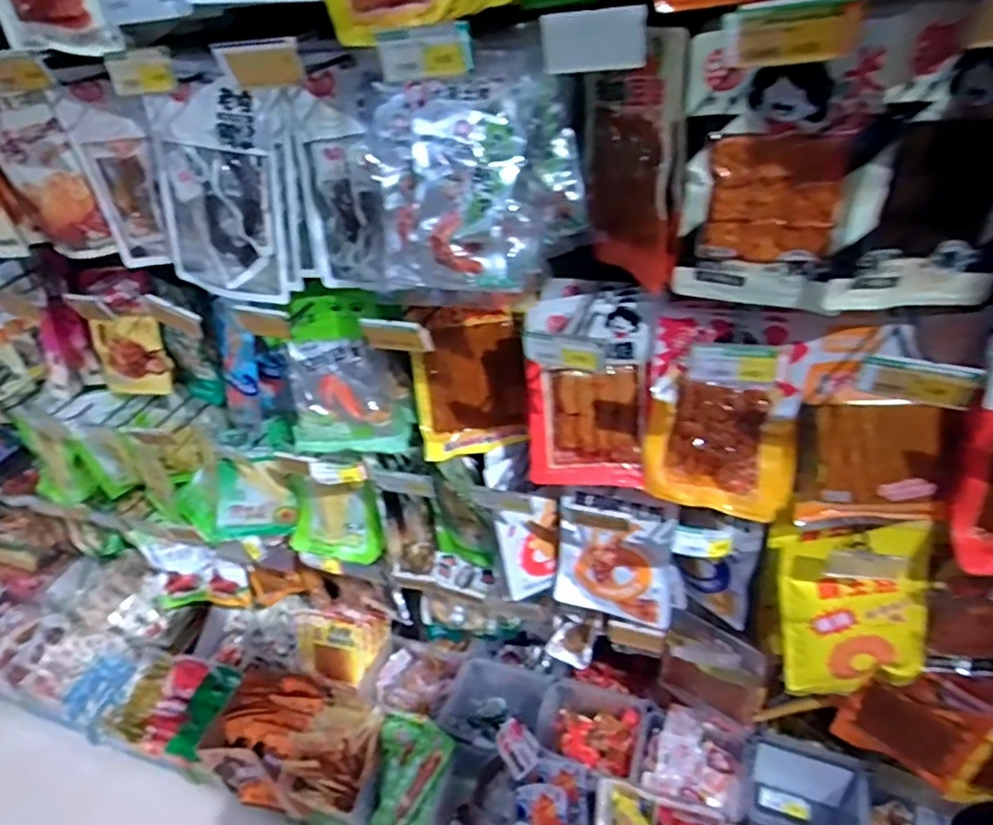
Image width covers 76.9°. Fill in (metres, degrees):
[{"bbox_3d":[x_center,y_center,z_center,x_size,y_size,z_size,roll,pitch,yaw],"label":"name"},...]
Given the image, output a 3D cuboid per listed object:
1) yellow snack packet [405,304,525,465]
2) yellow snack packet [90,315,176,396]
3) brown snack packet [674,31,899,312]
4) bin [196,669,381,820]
[{"bbox_3d":[-0.037,-0.053,0.976,0.172,0.223,0.041,-9,10,-10],"label":"yellow snack packet"},{"bbox_3d":[-0.676,-0.104,1.156,0.167,0.146,0.017,5,23,21],"label":"yellow snack packet"},{"bbox_3d":[0.271,-0.182,0.614,0.170,0.178,0.039,6,39,17],"label":"brown snack packet"},{"bbox_3d":[-0.426,0.712,1.341,0.367,0.154,0.221,8,40,20],"label":"bin"}]

